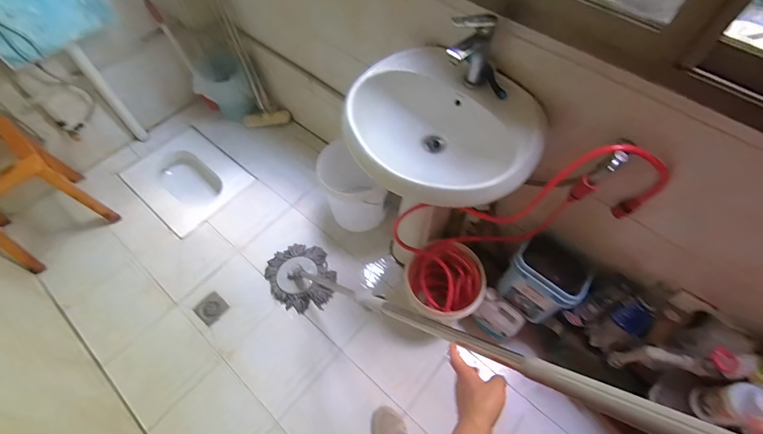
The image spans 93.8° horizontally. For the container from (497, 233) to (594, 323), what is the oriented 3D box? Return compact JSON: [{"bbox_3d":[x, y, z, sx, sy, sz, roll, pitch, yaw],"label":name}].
[{"bbox_3d":[0.488,0.182,1.075,0.181,0.188,0.191,-39,67,-21],"label":"container"}]

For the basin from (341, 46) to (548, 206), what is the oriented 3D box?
[{"bbox_3d":[0.137,-0.190,0.859,0.422,0.207,0.361,33,64,17],"label":"basin"}]

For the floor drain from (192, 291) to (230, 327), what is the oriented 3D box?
[{"bbox_3d":[-0.632,0.338,1.328,0.098,0.009,0.097,37,66,19],"label":"floor drain"}]

